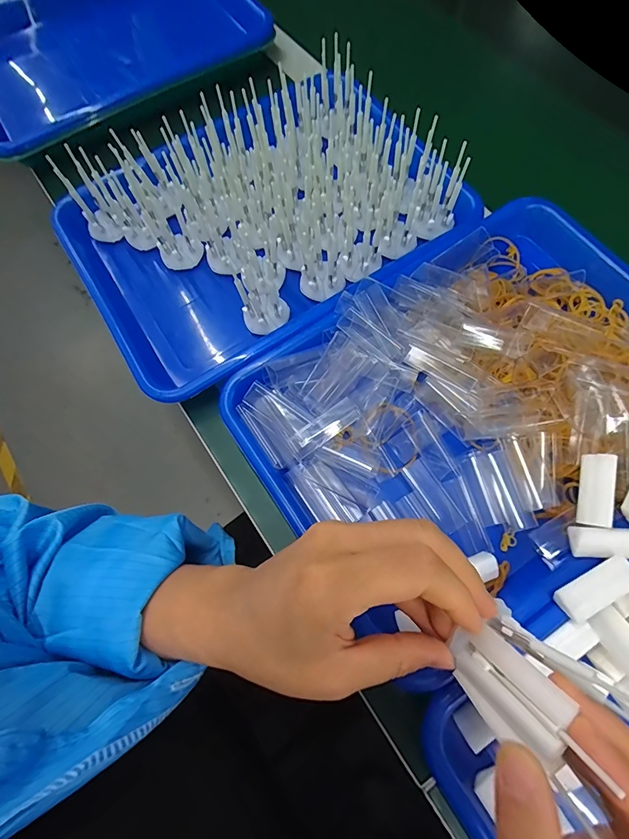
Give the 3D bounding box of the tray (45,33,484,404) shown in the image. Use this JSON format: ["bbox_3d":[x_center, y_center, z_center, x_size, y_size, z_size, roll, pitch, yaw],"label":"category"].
[{"bbox_3d":[-0.044,-0.179,0.360,0.329,0.076,0.228,-32,72,-8],"label":"tray"}]

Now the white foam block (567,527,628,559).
[{"bbox_3d":[0.177,0.074,0.242,0.042,0.011,0.017,-3,69,17],"label":"white foam block"}]

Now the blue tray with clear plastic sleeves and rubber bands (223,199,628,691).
[{"bbox_3d":[0.125,-0.017,0.301,0.329,0.037,0.238,-34,72,-9],"label":"blue tray with clear plastic sleeves and rubber bands"}]

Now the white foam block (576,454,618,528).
[{"bbox_3d":[0.178,0.044,0.256,0.014,0.014,0.045,10,84,6],"label":"white foam block"}]

